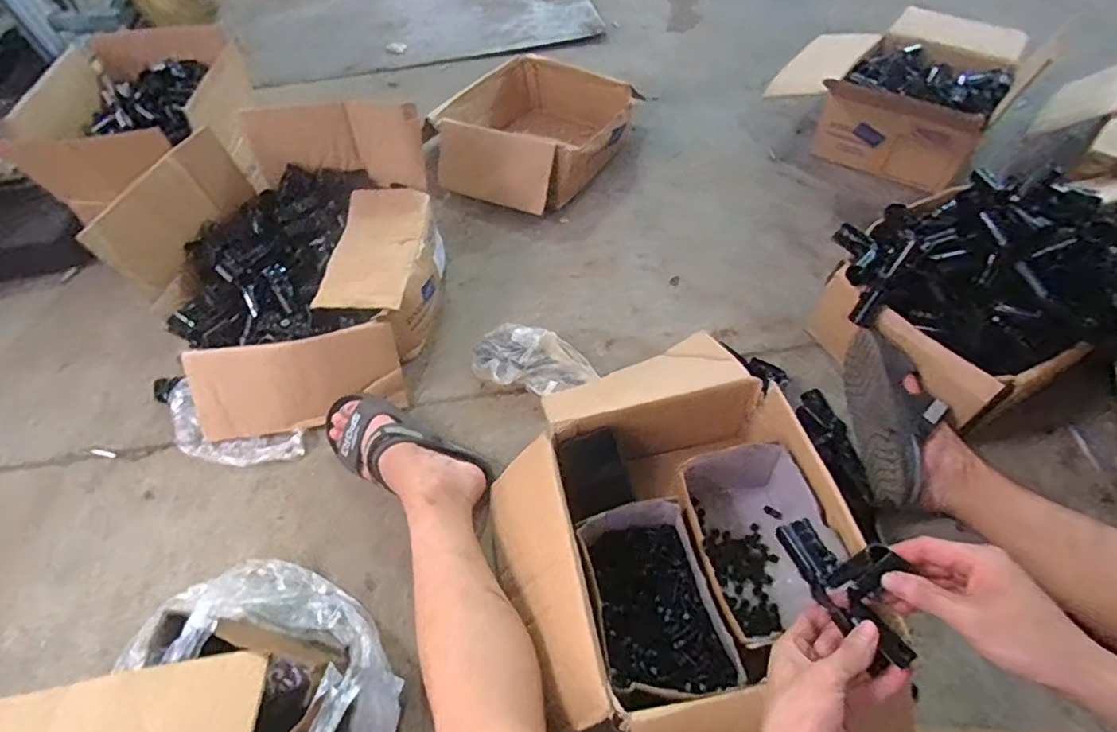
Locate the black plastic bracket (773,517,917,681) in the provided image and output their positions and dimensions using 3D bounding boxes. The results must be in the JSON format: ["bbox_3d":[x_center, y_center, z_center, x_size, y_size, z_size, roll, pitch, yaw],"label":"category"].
[{"bbox_3d":[0.250,0.180,0.472,0.054,0.048,0.129,-24,56,-15],"label":"black plastic bracket"}]

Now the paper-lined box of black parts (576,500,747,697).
[{"bbox_3d":[0.099,0.260,0.615,0.123,0.087,0.196,-10,53,-5],"label":"paper-lined box of black parts"}]

